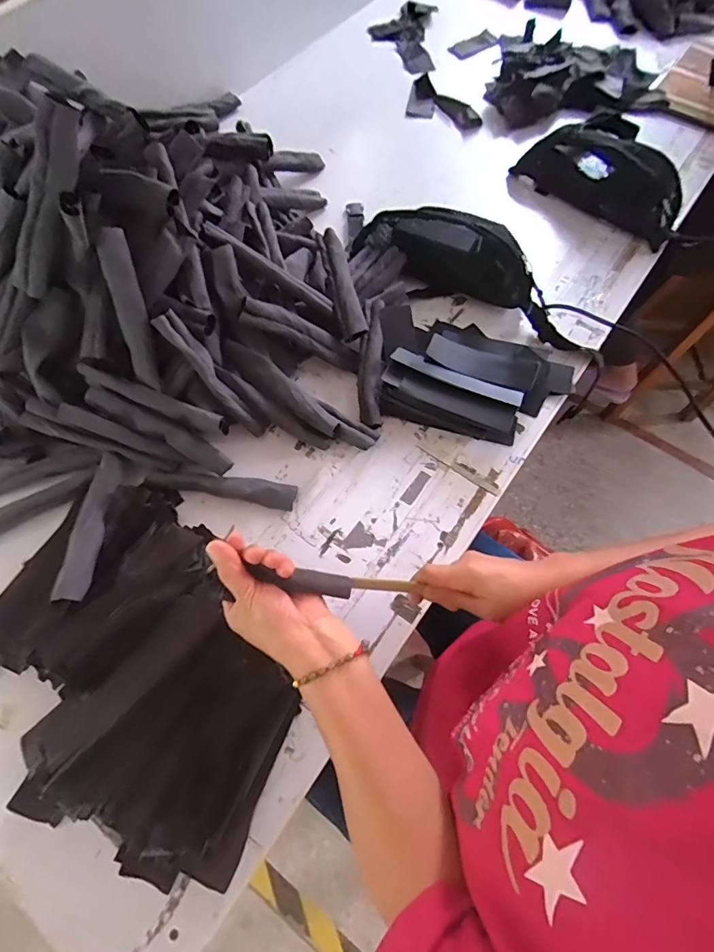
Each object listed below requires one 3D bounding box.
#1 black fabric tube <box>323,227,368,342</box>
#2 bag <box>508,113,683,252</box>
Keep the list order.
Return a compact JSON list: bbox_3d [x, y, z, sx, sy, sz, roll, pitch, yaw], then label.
[{"bbox_3d":[-0.022,-0.276,0.666,0.033,0.039,0.173,-11,66,-5],"label":"black fabric tube"},{"bbox_3d":[0.443,-0.529,0.808,0.284,0.082,0.167,38,71,16],"label":"bag"}]

